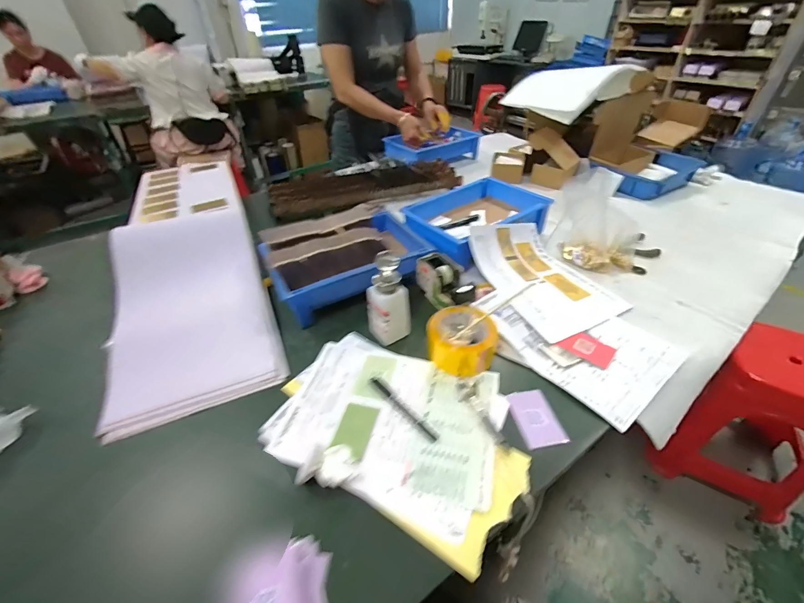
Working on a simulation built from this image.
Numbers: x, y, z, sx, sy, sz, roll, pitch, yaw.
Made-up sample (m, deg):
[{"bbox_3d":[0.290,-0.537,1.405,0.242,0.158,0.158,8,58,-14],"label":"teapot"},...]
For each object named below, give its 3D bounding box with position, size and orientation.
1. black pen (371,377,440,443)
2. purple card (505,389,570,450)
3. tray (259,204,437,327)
[{"bbox_3d":[0.001,0.158,0.525,0.013,0.007,0.138,-31,47,-30],"label":"black pen"},{"bbox_3d":[0.189,0.165,0.503,0.059,0.009,0.084,-8,40,-7],"label":"purple card"},{"bbox_3d":[-0.125,-0.093,0.721,0.281,0.094,0.201,-23,43,-23],"label":"tray"}]

